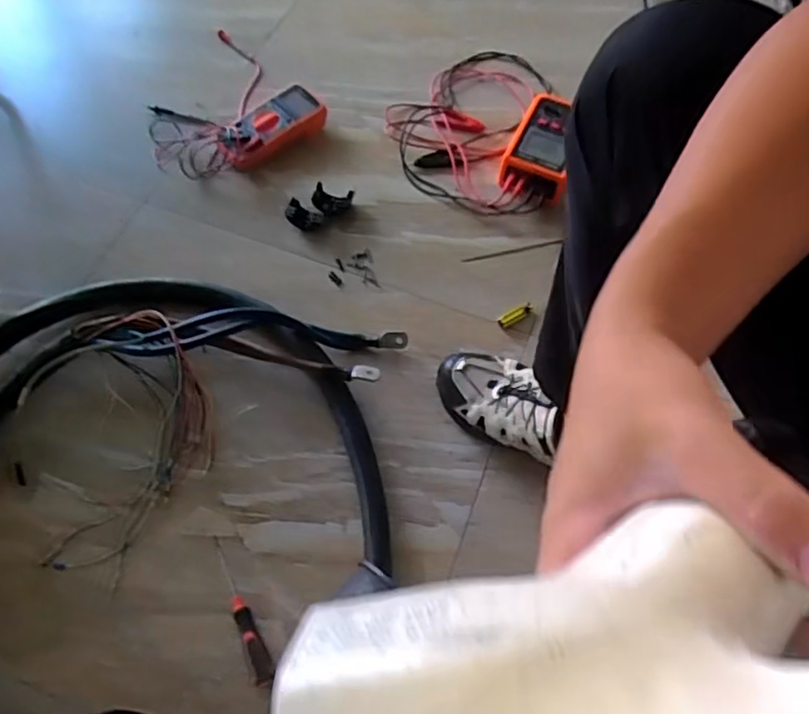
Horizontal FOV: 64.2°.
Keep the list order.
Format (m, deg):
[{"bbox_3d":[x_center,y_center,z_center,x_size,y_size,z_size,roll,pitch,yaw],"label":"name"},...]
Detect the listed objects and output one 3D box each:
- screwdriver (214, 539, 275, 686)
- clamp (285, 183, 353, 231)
[{"bbox_3d":[-0.176,0.269,0.697,0.020,0.019,0.166,-23,65,-13],"label":"screwdriver"},{"bbox_3d":[-0.128,-0.227,0.965,0.102,0.032,0.056,-41,70,-20],"label":"clamp"}]

